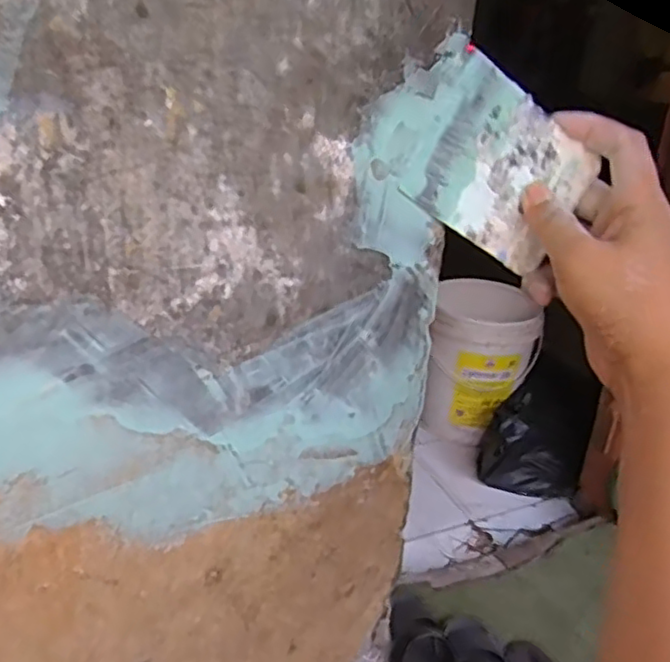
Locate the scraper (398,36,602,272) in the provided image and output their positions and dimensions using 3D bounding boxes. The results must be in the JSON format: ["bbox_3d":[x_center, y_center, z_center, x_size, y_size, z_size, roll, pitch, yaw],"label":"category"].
[{"bbox_3d":[0.090,-0.088,0.355,0.104,0.079,0.008,29,7,-29],"label":"scraper"}]

